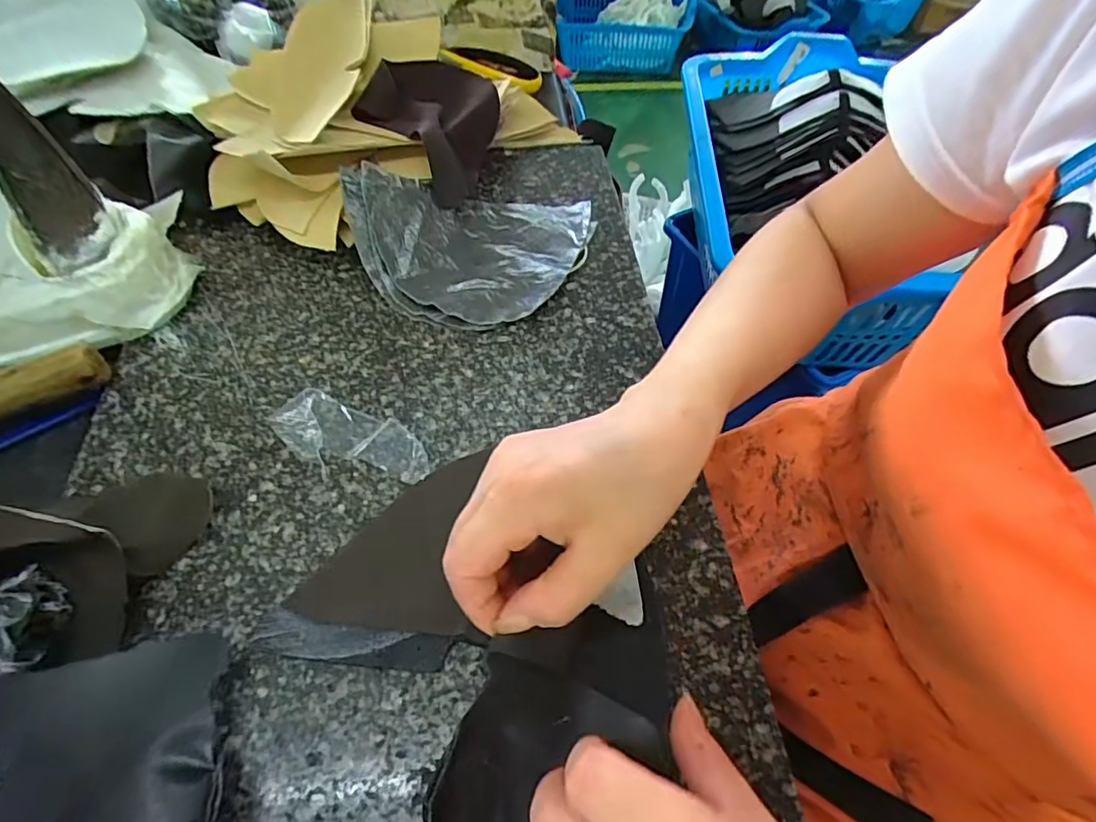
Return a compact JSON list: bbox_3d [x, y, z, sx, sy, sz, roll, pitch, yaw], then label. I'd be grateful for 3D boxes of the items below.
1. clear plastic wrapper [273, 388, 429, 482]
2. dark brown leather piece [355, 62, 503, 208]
[{"bbox_3d":[-0.113,0.015,0.319,0.096,0.004,0.038,19,57,9],"label":"clear plastic wrapper"},{"bbox_3d":[-0.092,-0.215,0.432,0.096,0.067,0.126,14,57,6],"label":"dark brown leather piece"}]

